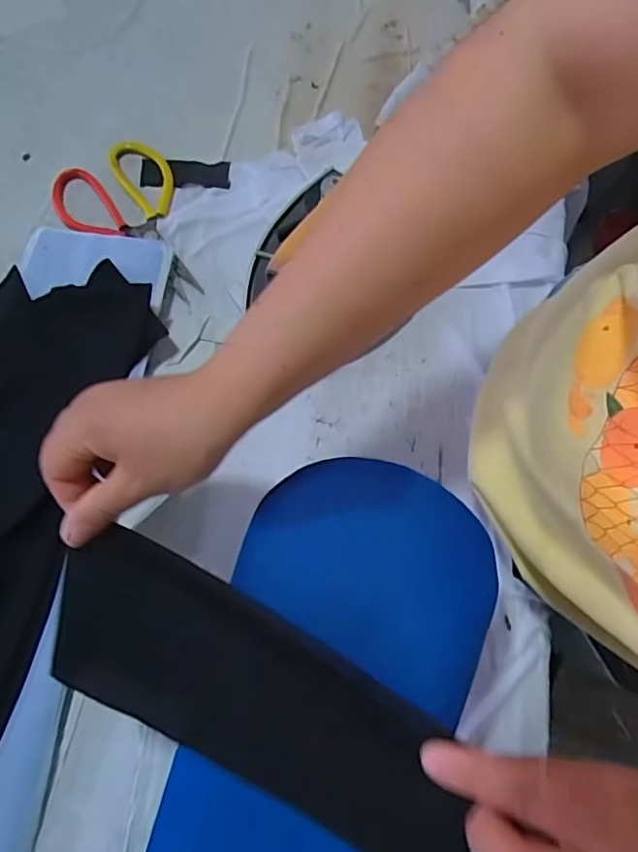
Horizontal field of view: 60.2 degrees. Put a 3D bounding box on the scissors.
[{"bbox_3d":[-0.157,-0.183,0.495,0.107,0.016,0.174,-38,78,-13],"label":"scissors"}]

